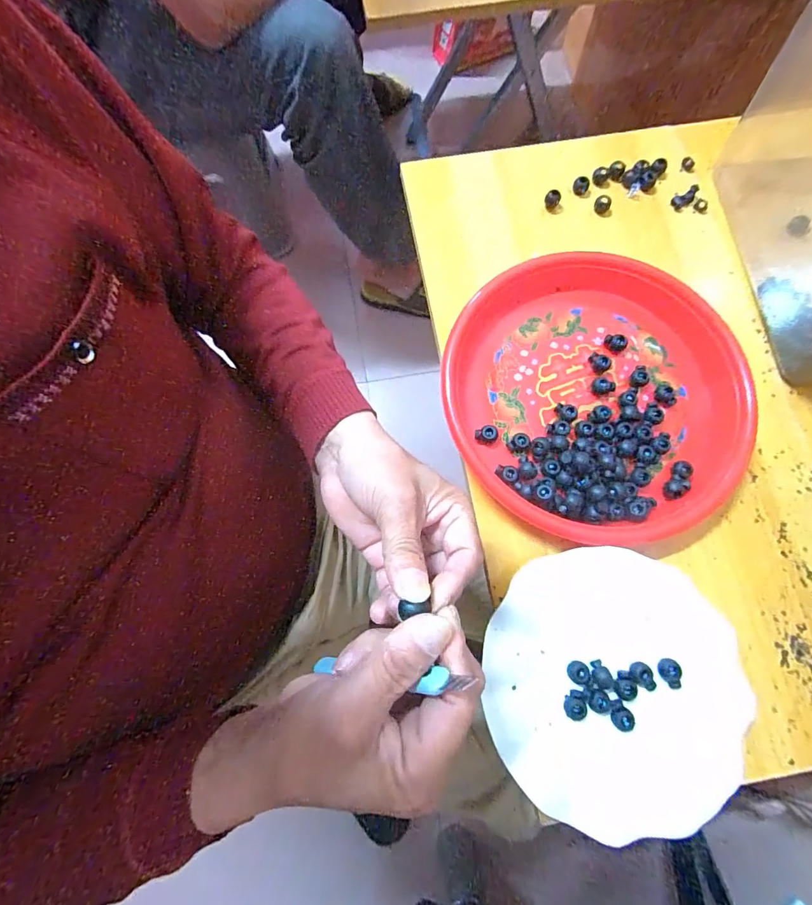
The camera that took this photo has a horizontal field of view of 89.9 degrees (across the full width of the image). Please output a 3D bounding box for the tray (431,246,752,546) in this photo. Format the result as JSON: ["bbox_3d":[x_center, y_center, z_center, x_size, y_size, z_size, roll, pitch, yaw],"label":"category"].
[{"bbox_3d":[0.160,-0.050,0.352,0.248,0.032,0.245,0,76,1],"label":"tray"}]

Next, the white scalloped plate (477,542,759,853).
[{"bbox_3d":[0.147,0.166,0.300,0.174,0.027,0.176,0,76,1],"label":"white scalloped plate"}]

